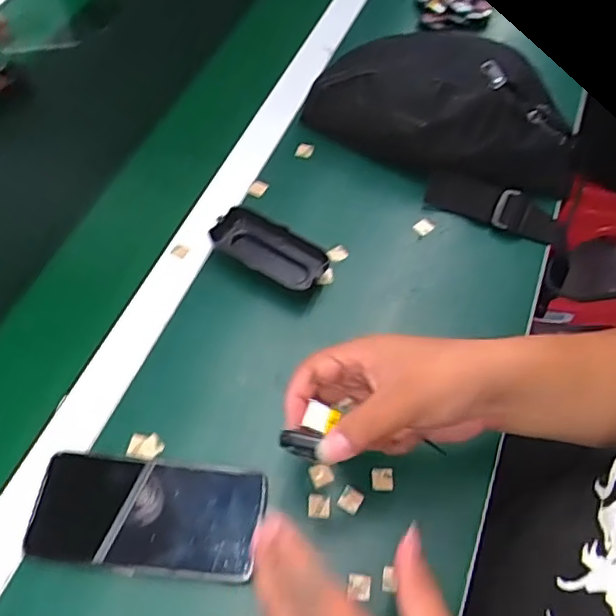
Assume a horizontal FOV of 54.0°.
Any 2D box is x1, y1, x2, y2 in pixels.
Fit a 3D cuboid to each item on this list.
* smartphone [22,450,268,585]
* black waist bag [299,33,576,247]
[{"bbox_3d":[-0.116,0.147,0.435,0.159,0.007,0.078,6,57,4],"label":"smartphone"},{"bbox_3d":[0.147,-0.201,0.632,0.294,0.104,0.186,20,59,12],"label":"black waist bag"}]

